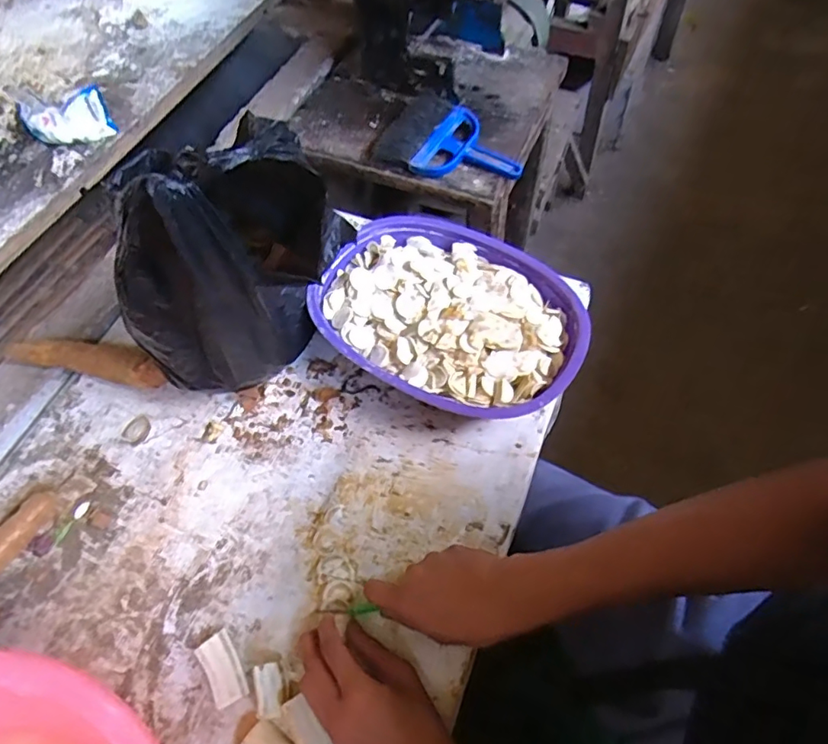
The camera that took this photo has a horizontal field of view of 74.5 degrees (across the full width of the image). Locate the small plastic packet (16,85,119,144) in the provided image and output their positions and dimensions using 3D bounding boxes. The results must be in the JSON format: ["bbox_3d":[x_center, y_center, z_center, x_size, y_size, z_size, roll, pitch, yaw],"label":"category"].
[{"bbox_3d":[-0.519,-0.376,0.818,0.128,0.067,0.049,-15,60,-2],"label":"small plastic packet"}]

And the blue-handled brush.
[{"bbox_3d":[0.064,-0.338,0.793,0.198,0.029,0.150,14,63,14],"label":"blue-handled brush"}]

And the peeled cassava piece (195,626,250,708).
[{"bbox_3d":[-0.168,0.261,0.480,0.029,0.014,0.060,-32,62,-11],"label":"peeled cassava piece"}]

